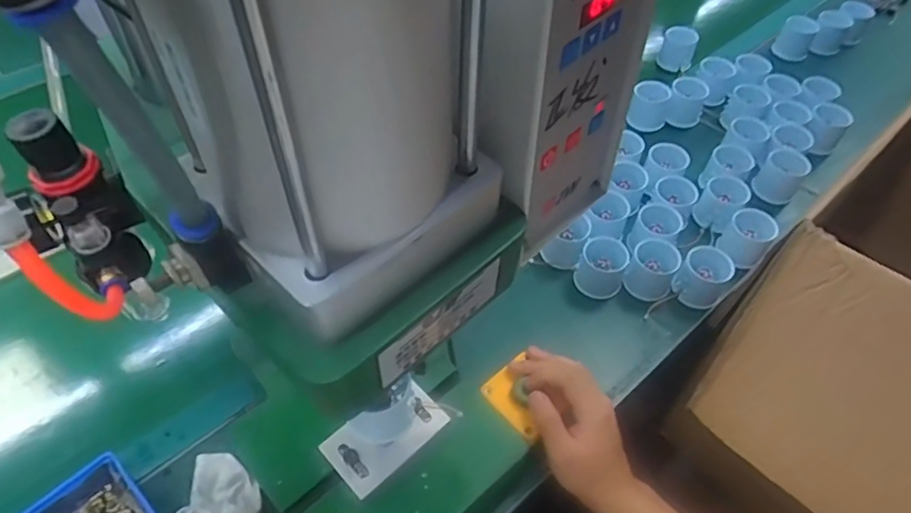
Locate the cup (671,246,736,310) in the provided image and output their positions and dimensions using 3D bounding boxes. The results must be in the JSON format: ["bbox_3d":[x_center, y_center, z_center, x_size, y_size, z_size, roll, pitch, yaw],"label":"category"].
[{"bbox_3d":[0.281,0.023,0.674,0.051,0.053,0.049,0,51,0],"label":"cup"}]

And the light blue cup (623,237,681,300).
[{"bbox_3d":[0.224,0.013,0.679,0.050,0.052,0.046,0,51,0],"label":"light blue cup"}]

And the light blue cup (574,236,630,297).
[{"bbox_3d":[0.166,0.015,0.679,0.053,0.049,0.054,17,53,14],"label":"light blue cup"}]

